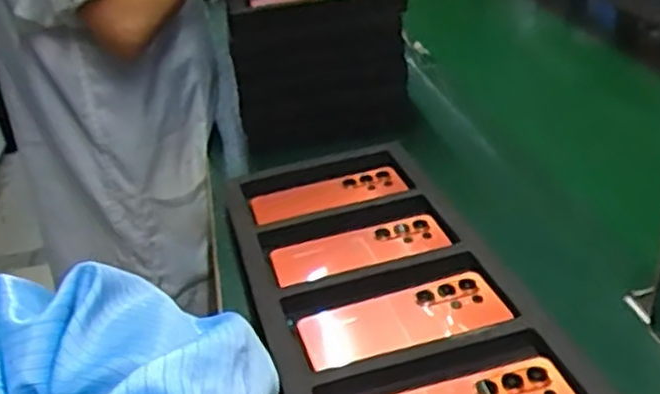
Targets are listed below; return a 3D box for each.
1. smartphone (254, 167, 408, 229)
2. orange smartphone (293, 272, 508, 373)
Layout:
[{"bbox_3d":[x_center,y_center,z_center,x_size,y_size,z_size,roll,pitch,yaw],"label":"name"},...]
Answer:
[{"bbox_3d":[0.000,-0.002,0.796,0.170,0.006,0.065,-14,31,-13],"label":"smartphone"},{"bbox_3d":[0.061,0.105,0.611,0.169,0.013,0.076,-15,31,-7],"label":"orange smartphone"}]

